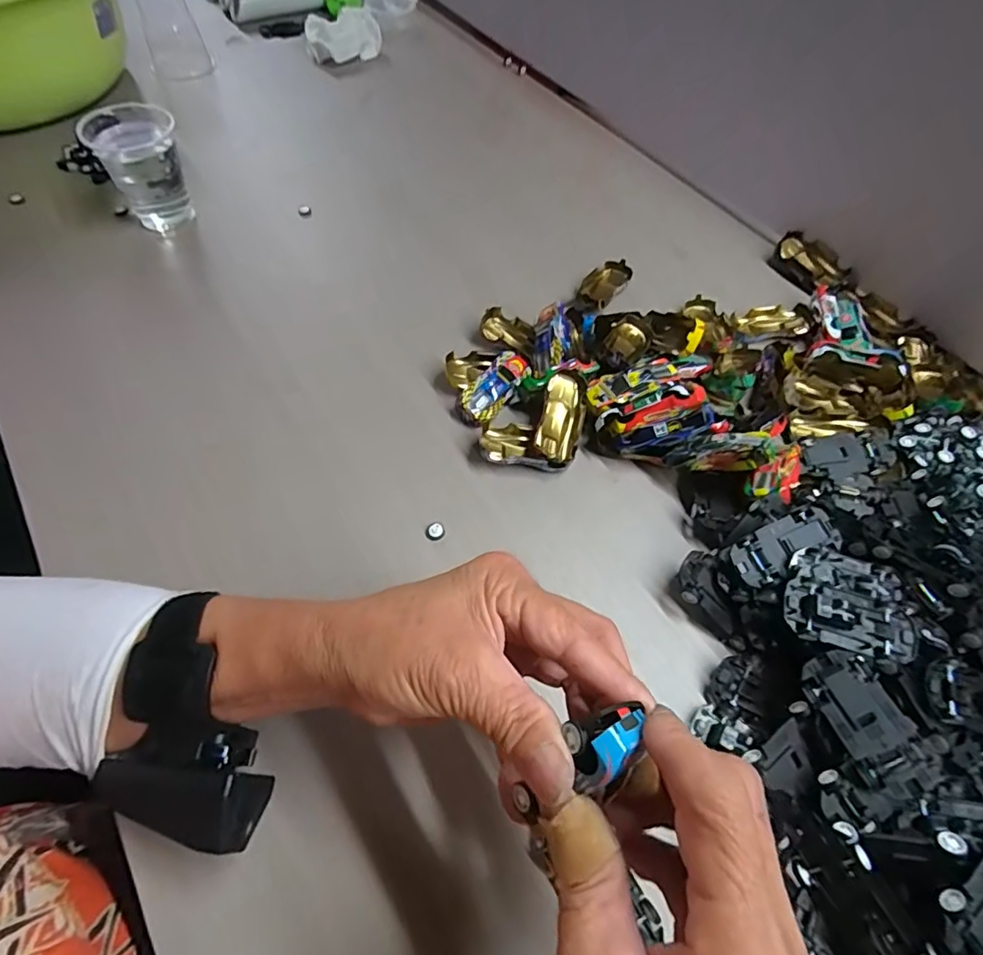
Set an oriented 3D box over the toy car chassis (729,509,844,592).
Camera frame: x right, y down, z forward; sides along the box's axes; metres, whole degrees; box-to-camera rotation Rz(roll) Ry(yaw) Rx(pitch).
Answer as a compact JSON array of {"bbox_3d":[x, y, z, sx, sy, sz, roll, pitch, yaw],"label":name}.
[{"bbox_3d":[0.166,0.038,0.309,0.062,0.007,0.028,-20,63,-15],"label":"toy car chassis"}]

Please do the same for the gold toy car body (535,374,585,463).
[{"bbox_3d":[0.047,-0.038,0.372,0.027,0.016,0.060,10,73,2],"label":"gold toy car body"}]

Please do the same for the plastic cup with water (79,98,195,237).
[{"bbox_3d":[-0.284,-0.250,0.456,0.063,0.079,0.060,-36,68,-22],"label":"plastic cup with water"}]

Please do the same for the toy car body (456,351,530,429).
[{"bbox_3d":[0.004,-0.065,0.388,0.024,0.019,0.065,32,62,14],"label":"toy car body"}]

